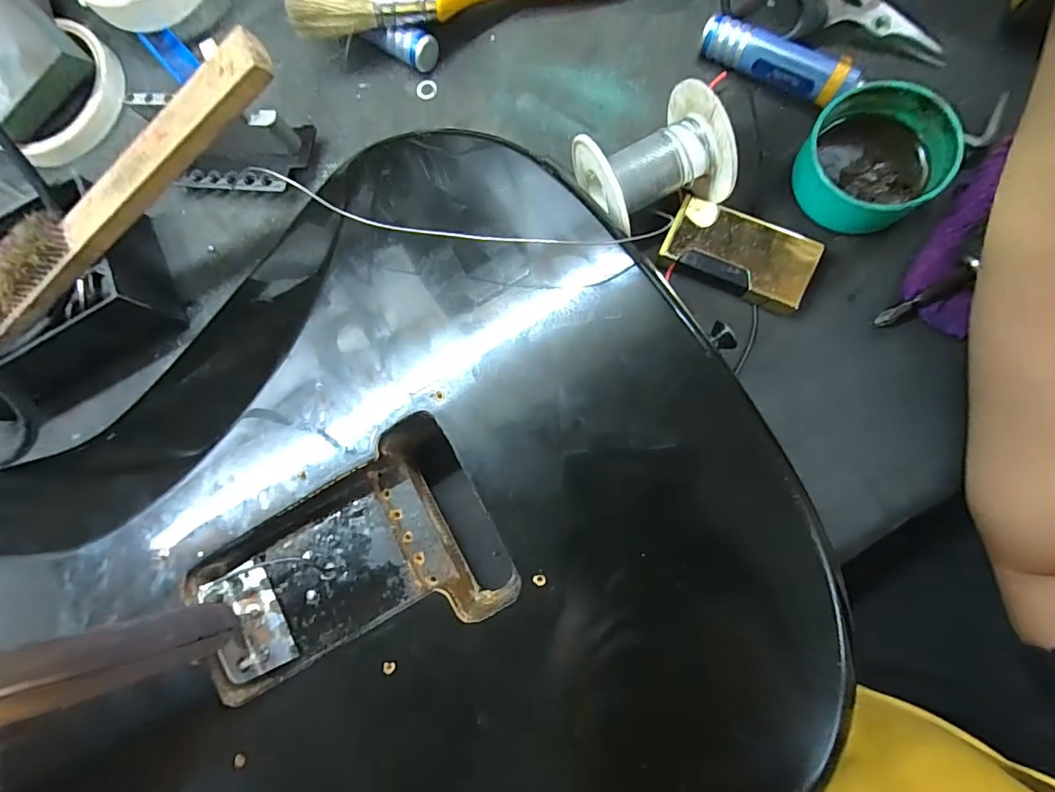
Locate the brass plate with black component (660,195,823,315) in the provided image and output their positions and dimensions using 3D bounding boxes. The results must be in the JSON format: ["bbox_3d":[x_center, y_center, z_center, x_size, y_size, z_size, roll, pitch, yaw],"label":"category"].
[{"bbox_3d":[0.102,-0.068,0.234,0.068,0.015,0.034,25,86,9],"label":"brass plate with black component"}]

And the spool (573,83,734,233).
[{"bbox_3d":[0.057,-0.102,0.225,0.059,0.053,0.050,-29,80,2],"label":"spool"}]

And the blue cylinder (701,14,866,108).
[{"bbox_3d":[0.125,-0.168,0.243,0.077,0.015,0.019,34,87,9],"label":"blue cylinder"}]

